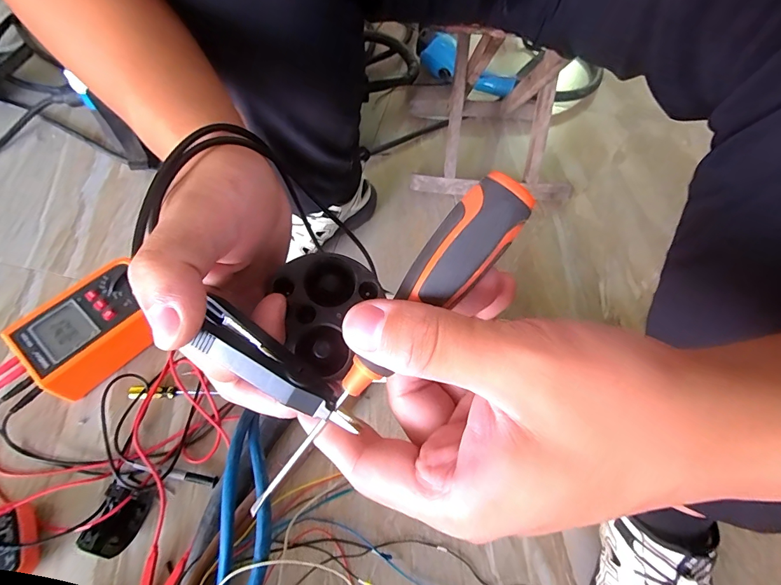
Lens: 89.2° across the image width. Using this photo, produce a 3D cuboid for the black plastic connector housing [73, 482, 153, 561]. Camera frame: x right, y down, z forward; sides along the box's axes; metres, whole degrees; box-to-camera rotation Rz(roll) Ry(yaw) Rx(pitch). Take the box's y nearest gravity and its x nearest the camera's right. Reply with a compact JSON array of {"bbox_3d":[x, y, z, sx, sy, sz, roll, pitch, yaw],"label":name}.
[{"bbox_3d":[-0.279,0.232,0.405,0.038,0.030,0.060,14,60,6],"label":"black plastic connector housing"}]

